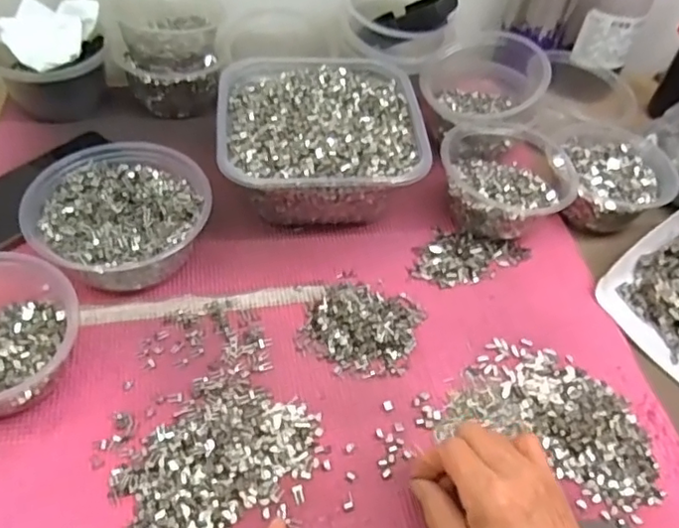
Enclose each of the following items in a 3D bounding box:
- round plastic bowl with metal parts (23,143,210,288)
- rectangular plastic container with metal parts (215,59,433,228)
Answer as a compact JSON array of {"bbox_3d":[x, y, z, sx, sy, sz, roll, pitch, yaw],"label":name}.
[{"bbox_3d":[-0.174,-0.035,0.485,0.126,0.057,0.132,3,49,-3],"label":"round plastic bowl with metal parts"},{"bbox_3d":[-0.019,-0.112,0.546,0.168,0.079,0.173,-1,49,-7],"label":"rectangular plastic container with metal parts"}]

